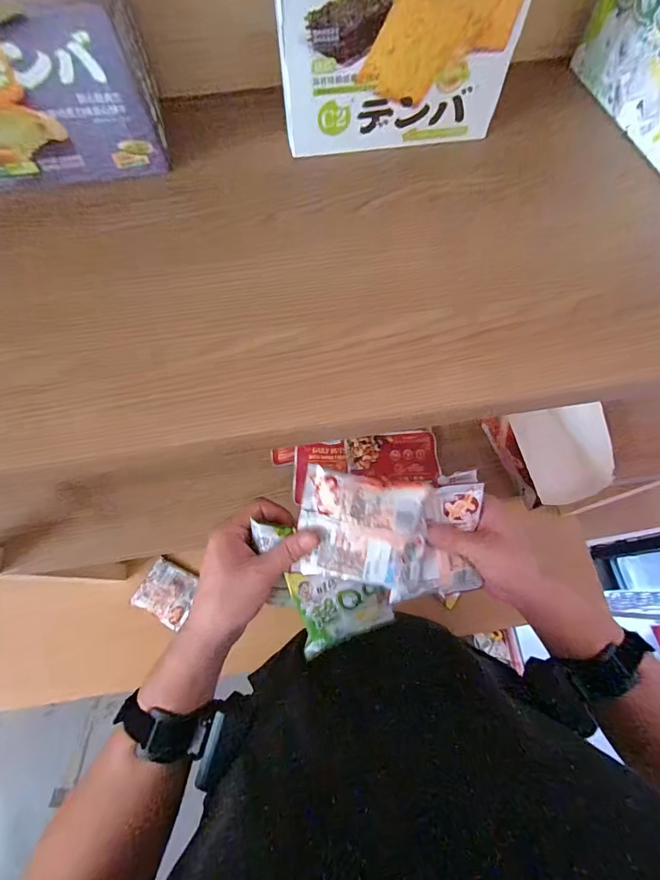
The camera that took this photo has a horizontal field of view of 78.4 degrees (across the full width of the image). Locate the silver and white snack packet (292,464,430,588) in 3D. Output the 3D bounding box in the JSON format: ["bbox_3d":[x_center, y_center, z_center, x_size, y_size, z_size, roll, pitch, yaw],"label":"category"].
[{"bbox_3d":[0.026,0.082,0.368,0.109,0.014,0.098,11,96,7],"label":"silver and white snack packet"}]

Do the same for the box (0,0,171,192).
[{"bbox_3d":[-0.189,-0.237,0.257,0.149,0.089,0.084,-9,69,-4],"label":"box"}]

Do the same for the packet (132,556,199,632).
[{"bbox_3d":[-0.328,0.307,0.817,0.113,0.018,0.100,25,70,10],"label":"packet"}]

